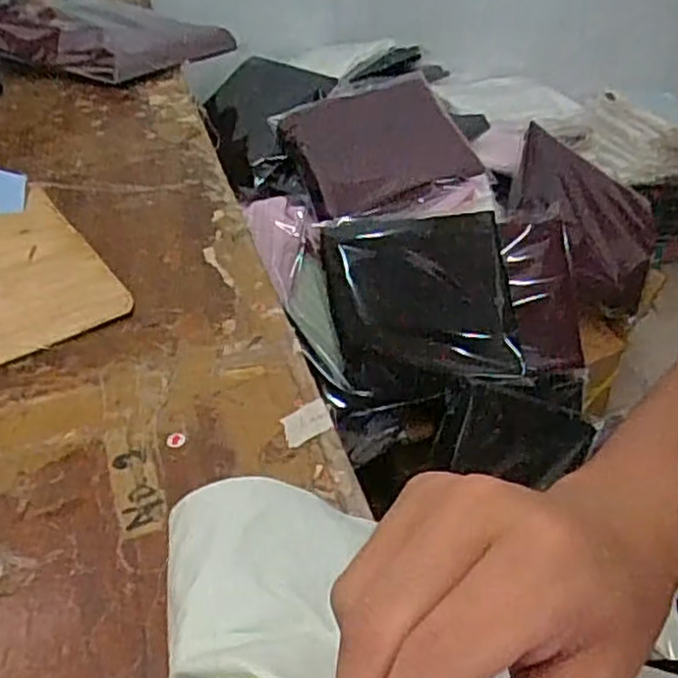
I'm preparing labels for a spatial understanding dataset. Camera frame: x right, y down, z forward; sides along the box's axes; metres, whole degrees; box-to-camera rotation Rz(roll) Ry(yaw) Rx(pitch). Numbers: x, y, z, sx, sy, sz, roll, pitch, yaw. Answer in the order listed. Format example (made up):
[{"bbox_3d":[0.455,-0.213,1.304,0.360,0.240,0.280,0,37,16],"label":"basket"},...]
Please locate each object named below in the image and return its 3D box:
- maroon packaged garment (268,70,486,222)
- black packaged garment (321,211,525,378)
[{"bbox_3d":[0.071,-0.323,1.195,0.301,0.048,0.292,-15,63,-9],"label":"maroon packaged garment"},{"bbox_3d":[0.126,-0.061,1.089,0.276,0.060,0.253,-6,82,-5],"label":"black packaged garment"}]

